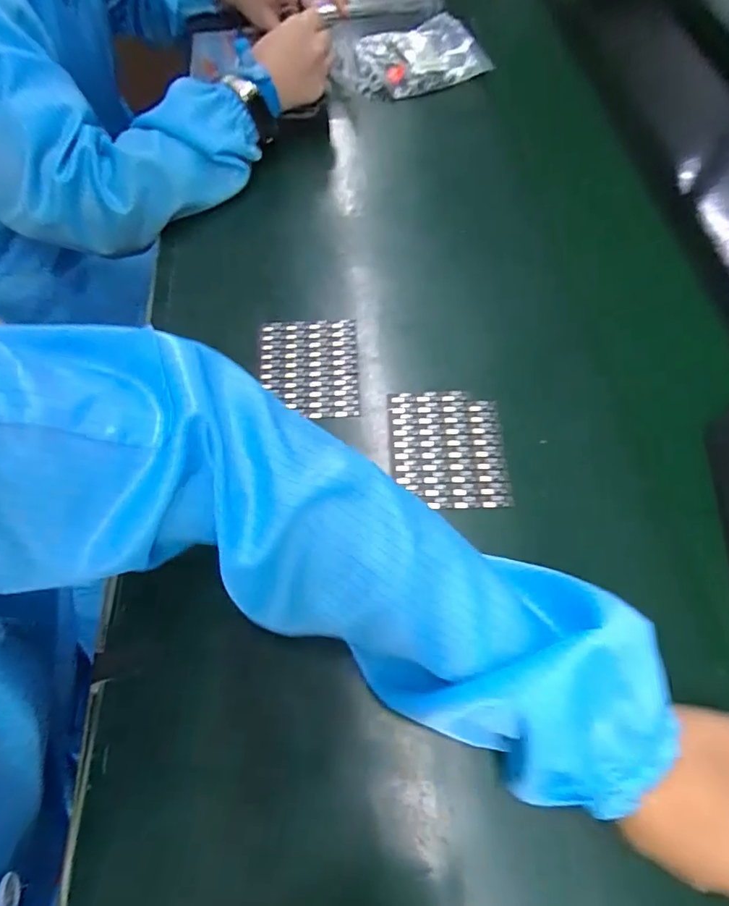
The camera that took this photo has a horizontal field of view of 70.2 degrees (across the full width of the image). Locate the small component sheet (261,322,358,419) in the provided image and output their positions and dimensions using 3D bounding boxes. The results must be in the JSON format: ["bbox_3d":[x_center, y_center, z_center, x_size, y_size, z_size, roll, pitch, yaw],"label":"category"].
[{"bbox_3d":[-0.046,-0.069,0.426,0.081,0.010,0.095,-2,61,-3],"label":"small component sheet"}]

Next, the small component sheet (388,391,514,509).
[{"bbox_3d":[0.062,-0.004,0.387,0.084,0.008,0.095,0,61,-1],"label":"small component sheet"}]

